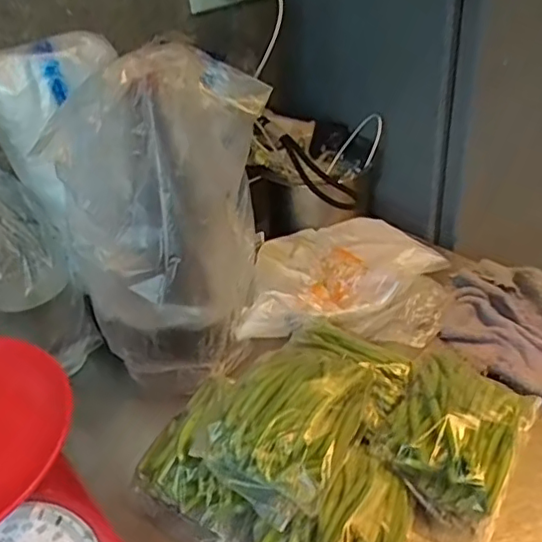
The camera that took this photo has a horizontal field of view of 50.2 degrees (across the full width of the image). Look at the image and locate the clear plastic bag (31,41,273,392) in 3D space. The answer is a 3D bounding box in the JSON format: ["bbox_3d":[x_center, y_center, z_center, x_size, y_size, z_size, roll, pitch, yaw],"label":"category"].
[{"bbox_3d":[-0.087,-0.046,0.516,0.100,0.276,0.158,16,42,26],"label":"clear plastic bag"}]

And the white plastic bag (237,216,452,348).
[{"bbox_3d":[0.082,0.008,0.618,0.197,0.060,0.178,2,37,11],"label":"white plastic bag"}]

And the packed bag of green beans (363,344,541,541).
[{"bbox_3d":[0.146,0.127,0.466,0.098,0.050,0.135,20,44,30],"label":"packed bag of green beans"}]

